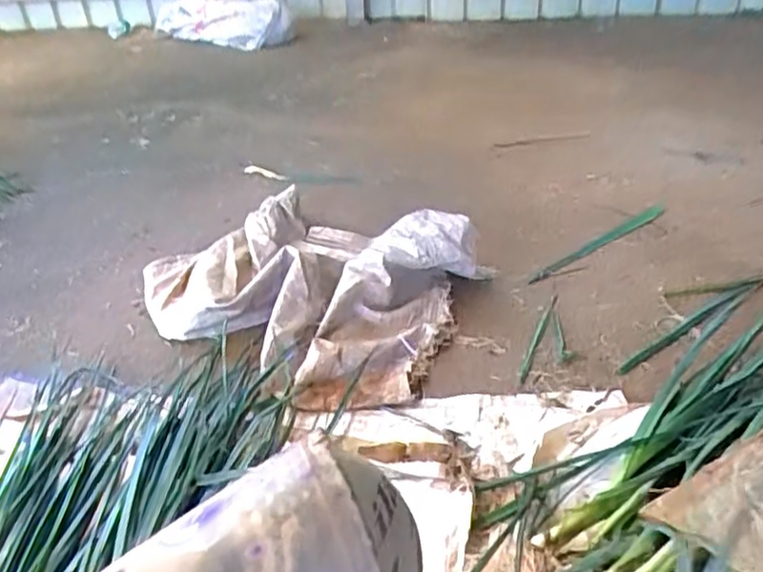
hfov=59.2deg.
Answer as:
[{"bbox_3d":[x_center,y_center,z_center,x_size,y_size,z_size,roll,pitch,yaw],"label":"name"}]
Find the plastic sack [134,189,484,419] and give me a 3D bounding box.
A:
[{"bbox_3d":[-0.147,-0.042,1.192,0.610,0.181,0.398,26,42,35],"label":"plastic sack"}]

